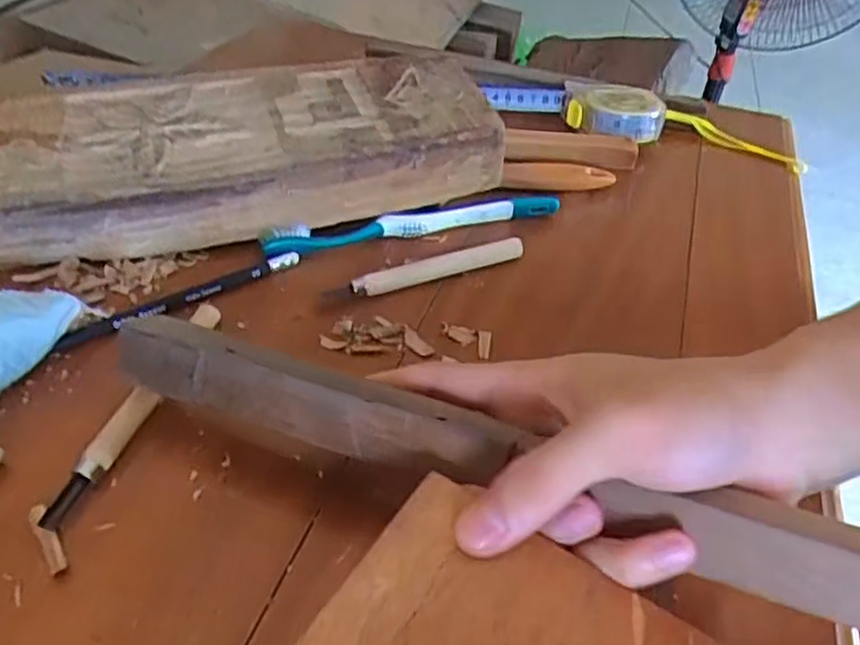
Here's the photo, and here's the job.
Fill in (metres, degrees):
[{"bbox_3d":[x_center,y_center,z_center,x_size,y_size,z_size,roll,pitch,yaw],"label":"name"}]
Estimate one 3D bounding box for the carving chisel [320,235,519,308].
[{"bbox_3d":[-0.002,-0.028,0.391,0.123,0.014,0.010,-14,46,-23],"label":"carving chisel"}]

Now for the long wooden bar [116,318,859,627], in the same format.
[{"bbox_3d":[0.022,0.046,0.255,0.305,0.024,0.028,15,42,16],"label":"long wooden bar"}]

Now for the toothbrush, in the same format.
[{"bbox_3d":[-0.008,-0.062,0.430,0.186,0.015,0.020,-10,44,-19],"label":"toothbrush"}]

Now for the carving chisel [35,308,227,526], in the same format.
[{"bbox_3d":[-0.125,0.034,0.308,0.013,0.010,0.125,13,42,6],"label":"carving chisel"}]

